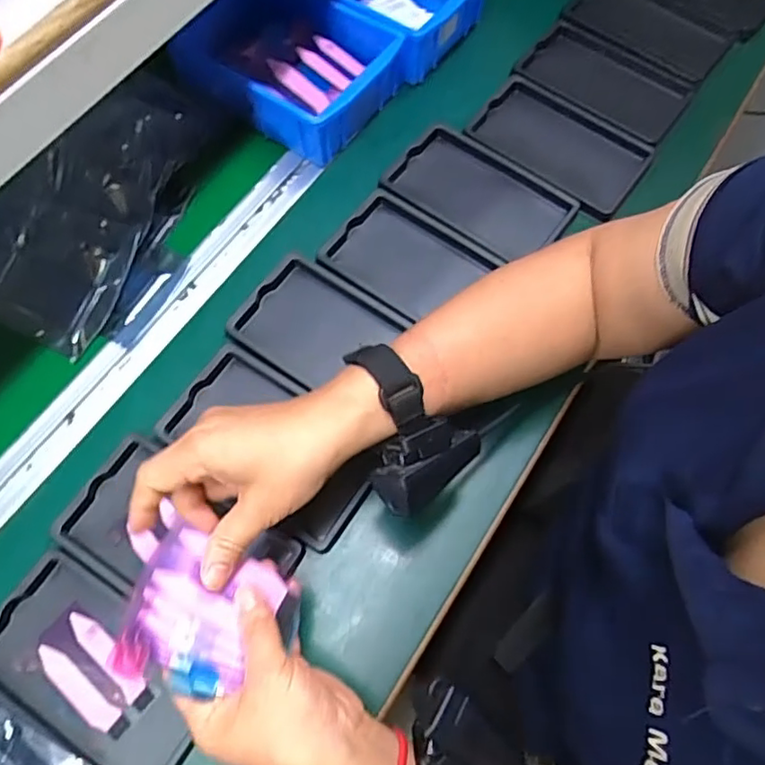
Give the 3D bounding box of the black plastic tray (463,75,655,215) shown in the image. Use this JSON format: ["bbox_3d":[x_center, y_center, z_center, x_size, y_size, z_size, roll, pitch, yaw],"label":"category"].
[{"bbox_3d":[0.169,-0.229,0.574,0.158,0.014,0.103,40,73,16],"label":"black plastic tray"}]

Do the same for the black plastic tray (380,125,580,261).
[{"bbox_3d":[0.088,-0.172,0.549,0.158,0.007,0.096,33,71,14],"label":"black plastic tray"}]

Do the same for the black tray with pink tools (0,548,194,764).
[{"bbox_3d":[-0.191,0.191,0.404,0.158,0.015,0.092,30,71,13],"label":"black tray with pink tools"}]

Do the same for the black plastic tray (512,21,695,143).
[{"bbox_3d":[0.221,-0.303,0.606,0.158,0.011,0.097,32,71,13],"label":"black plastic tray"}]

